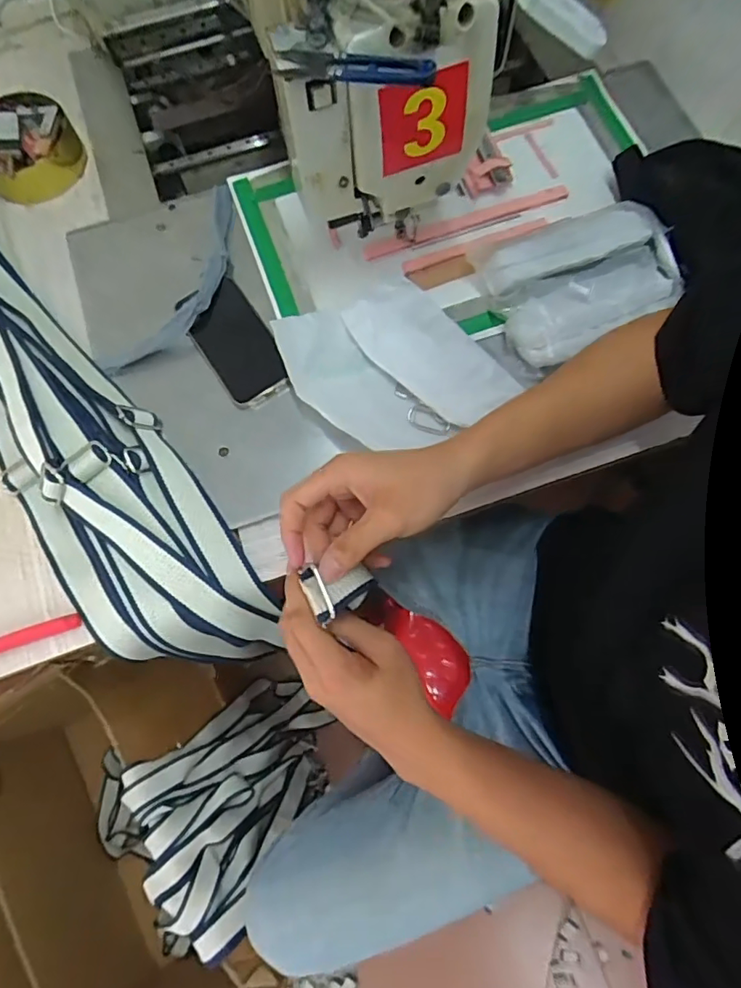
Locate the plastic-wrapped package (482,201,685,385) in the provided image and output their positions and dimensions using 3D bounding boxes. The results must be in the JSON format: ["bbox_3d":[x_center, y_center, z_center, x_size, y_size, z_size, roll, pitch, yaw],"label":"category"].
[{"bbox_3d":[0.219,-0.211,0.544,0.186,0.046,0.137,-21,73,-4],"label":"plastic-wrapped package"}]

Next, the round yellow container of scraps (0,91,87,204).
[{"bbox_3d":[-0.415,-0.420,0.624,0.127,0.052,0.118,-1,73,2],"label":"round yellow container of scraps"}]

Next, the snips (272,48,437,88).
[{"bbox_3d":[-0.010,-0.283,0.354,0.105,0.010,0.027,8,73,5],"label":"snips"}]

